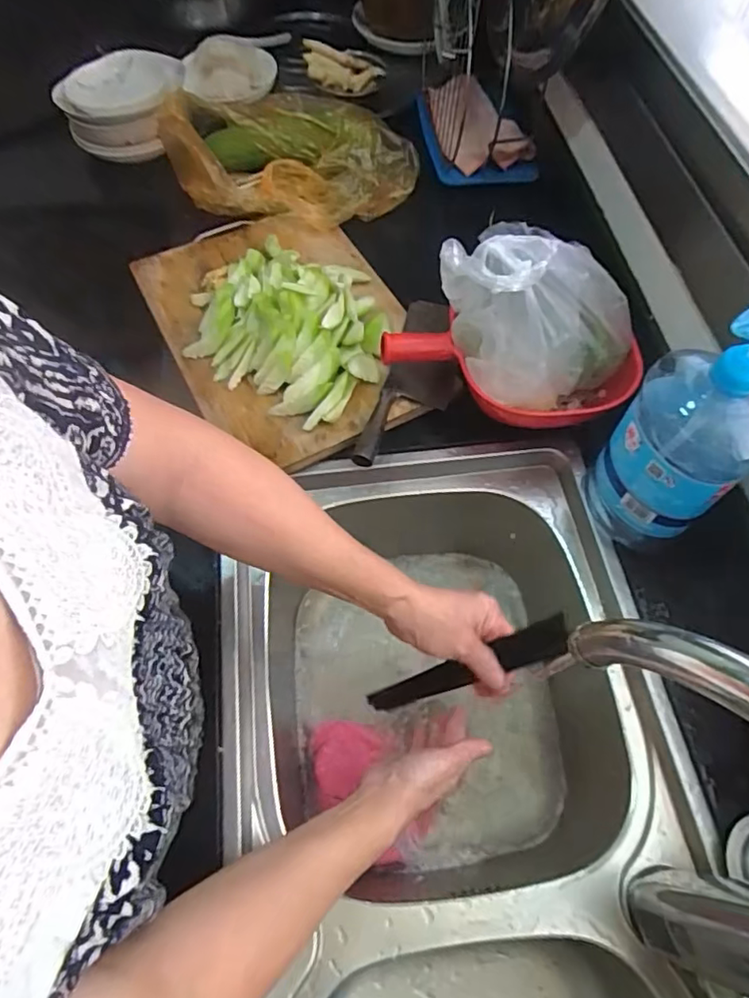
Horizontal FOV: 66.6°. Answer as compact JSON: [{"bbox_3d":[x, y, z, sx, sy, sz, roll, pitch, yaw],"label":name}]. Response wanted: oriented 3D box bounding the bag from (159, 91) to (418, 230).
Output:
[{"bbox_3d":[-0.113,-0.480,0.788,0.326,0.100,0.171,6,60,3],"label":"bag"}]

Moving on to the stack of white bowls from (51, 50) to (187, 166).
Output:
[{"bbox_3d":[-0.365,-0.581,0.835,0.169,0.078,0.204,-6,60,-4],"label":"stack of white bowls"}]

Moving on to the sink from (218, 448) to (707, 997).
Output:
[{"bbox_3d":[0.085,0.336,0.561,0.384,0.207,0.744,-3,60,-3],"label":"sink"}]

